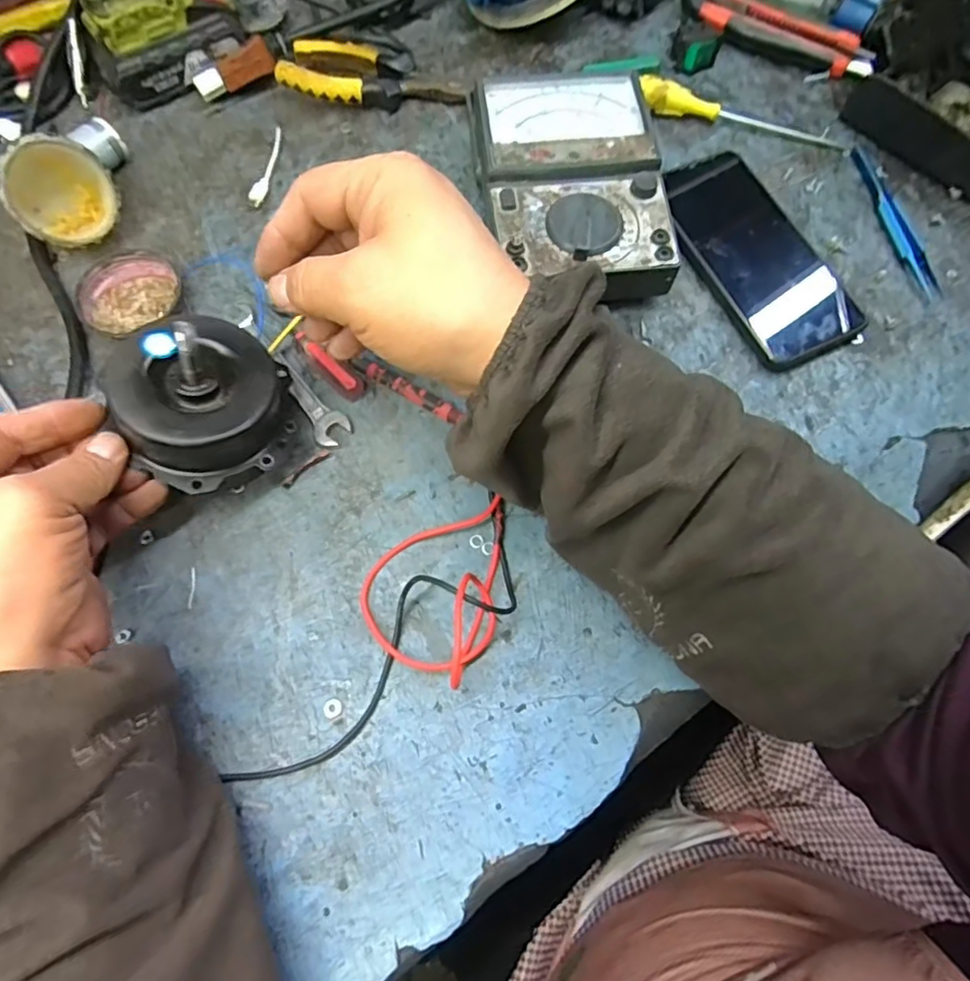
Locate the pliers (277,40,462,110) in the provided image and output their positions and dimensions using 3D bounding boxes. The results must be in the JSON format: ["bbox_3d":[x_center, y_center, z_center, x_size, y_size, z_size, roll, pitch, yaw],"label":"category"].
[{"bbox_3d":[-0.083,-0.308,0.441,0.132,0.022,0.051,6,71,1],"label":"pliers"}]

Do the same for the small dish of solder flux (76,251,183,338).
[{"bbox_3d":[-0.228,-0.128,0.382,0.060,0.017,0.048,-34,75,-11],"label":"small dish of solder flux"}]

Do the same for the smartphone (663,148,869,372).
[{"bbox_3d":[0.180,-0.158,0.393,0.084,0.016,0.160,-27,74,-10],"label":"smartphone"}]

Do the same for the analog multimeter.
[{"bbox_3d":[0.054,-0.200,0.390,0.119,0.047,0.170,-4,70,-2],"label":"analog multimeter"}]

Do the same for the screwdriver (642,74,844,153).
[{"bbox_3d":[0.191,-0.279,0.438,0.156,0.018,0.022,16,72,4],"label":"screwdriver"}]

